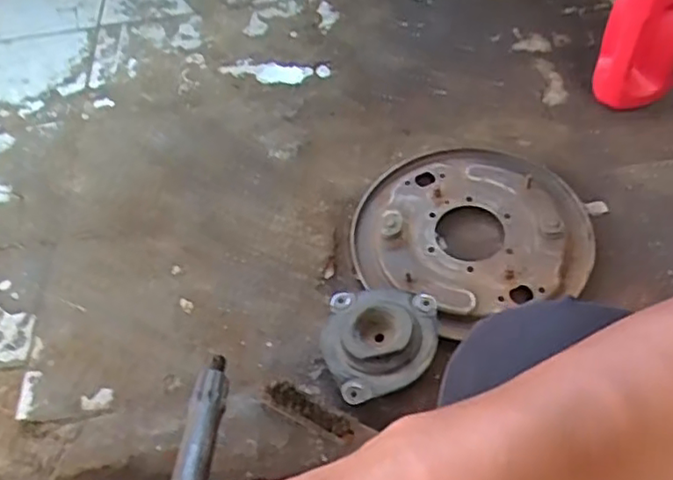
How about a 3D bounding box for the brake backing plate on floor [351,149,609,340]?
[{"bbox_3d":[0.182,-0.011,0.857,0.297,0.038,0.285,-3,55,4],"label":"brake backing plate on floor"}]

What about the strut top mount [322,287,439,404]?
[{"bbox_3d":[0.049,0.124,0.754,0.133,0.058,0.141,3,55,7],"label":"strut top mount"}]

